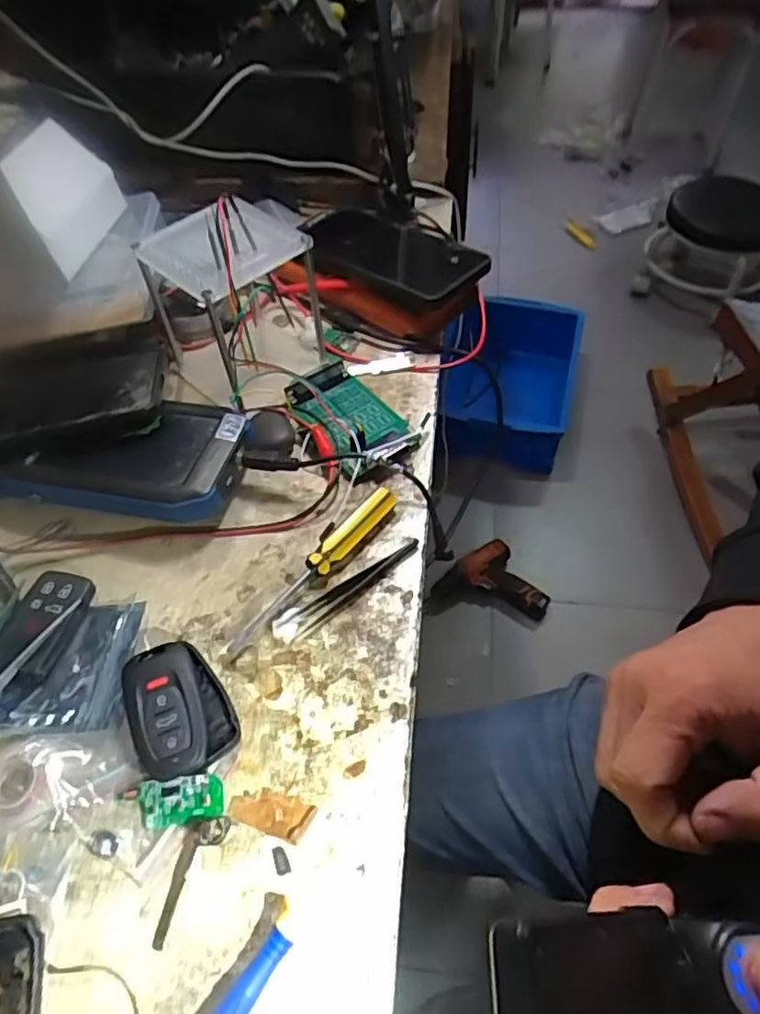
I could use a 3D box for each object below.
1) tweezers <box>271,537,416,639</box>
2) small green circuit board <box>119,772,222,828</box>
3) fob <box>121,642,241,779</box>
[{"bbox_3d":[-0.017,0.046,0.384,0.097,0.008,0.017,-33,61,-23],"label":"tweezers"},{"bbox_3d":[-0.104,0.146,0.314,0.051,0.008,0.022,-2,54,-3],"label":"small green circuit board"},{"bbox_3d":[-0.110,0.107,0.337,0.052,0.015,0.074,-27,59,-20],"label":"fob"}]

